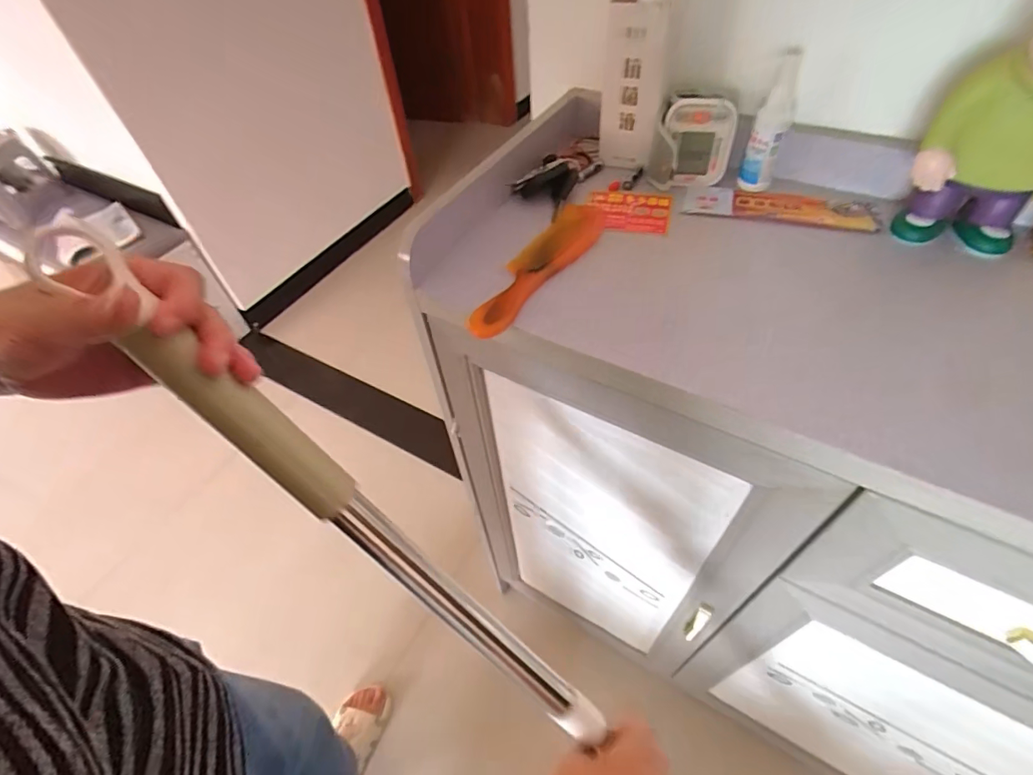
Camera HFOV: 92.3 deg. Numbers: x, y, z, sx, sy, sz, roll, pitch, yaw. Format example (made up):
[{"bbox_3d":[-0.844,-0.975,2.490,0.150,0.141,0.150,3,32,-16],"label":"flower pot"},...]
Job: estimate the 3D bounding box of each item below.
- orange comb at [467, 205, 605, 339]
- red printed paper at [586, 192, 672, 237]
[{"bbox_3d":[0.025,-0.116,0.469,0.043,0.015,0.206,26,60,21],"label":"orange comb"},{"bbox_3d":[0.116,-0.184,0.521,0.086,0.006,0.069,10,55,11],"label":"red printed paper"}]

